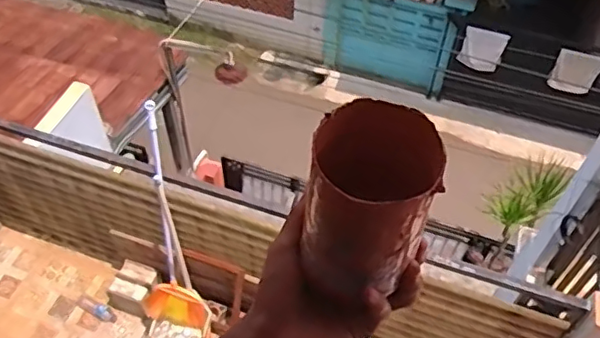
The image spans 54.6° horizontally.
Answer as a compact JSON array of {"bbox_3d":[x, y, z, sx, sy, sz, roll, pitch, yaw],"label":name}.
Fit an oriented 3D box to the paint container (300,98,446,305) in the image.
[{"bbox_3d":[0.046,0.021,0.395,0.078,0.109,0.089,8,52,4],"label":"paint container"}]

